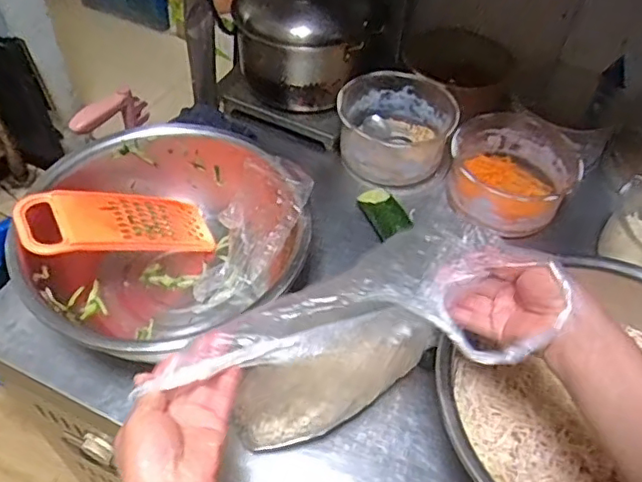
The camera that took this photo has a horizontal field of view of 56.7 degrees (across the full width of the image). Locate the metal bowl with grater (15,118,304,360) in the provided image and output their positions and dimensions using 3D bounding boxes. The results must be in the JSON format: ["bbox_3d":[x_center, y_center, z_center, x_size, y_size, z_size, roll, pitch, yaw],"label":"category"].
[{"bbox_3d":[-0.205,-0.007,0.740,0.313,0.142,0.285,2,50,-2],"label":"metal bowl with grater"}]

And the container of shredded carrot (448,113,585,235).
[{"bbox_3d":[0.272,-0.091,0.863,0.166,0.098,0.174,2,50,-2],"label":"container of shredded carrot"}]

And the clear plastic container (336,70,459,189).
[{"bbox_3d":[0.111,-0.172,0.912,0.167,0.094,0.161,2,50,-2],"label":"clear plastic container"}]

